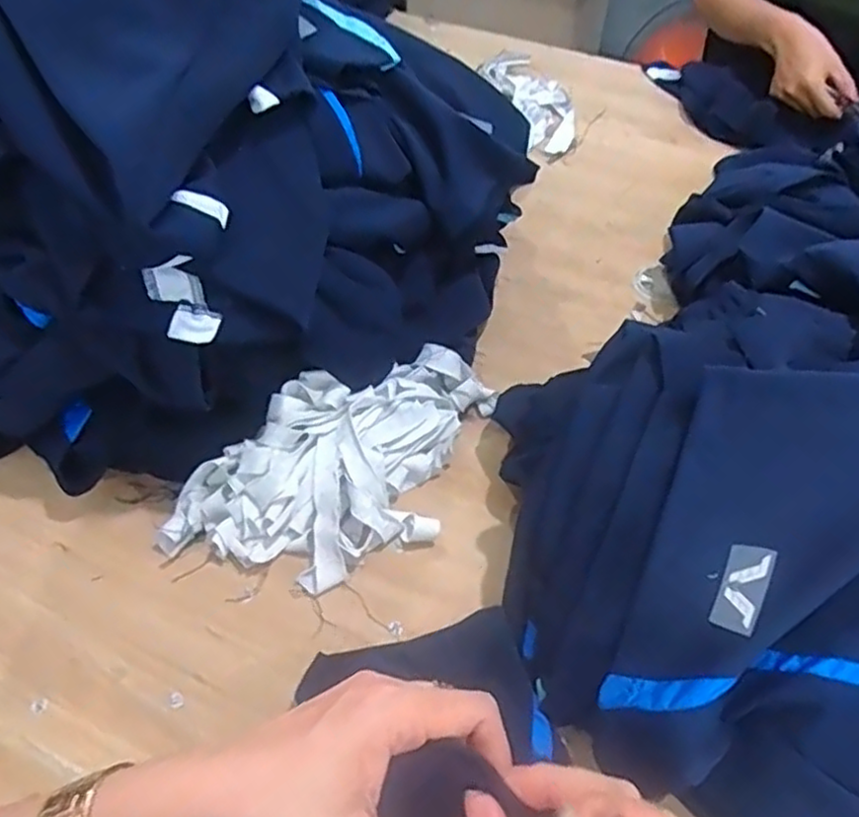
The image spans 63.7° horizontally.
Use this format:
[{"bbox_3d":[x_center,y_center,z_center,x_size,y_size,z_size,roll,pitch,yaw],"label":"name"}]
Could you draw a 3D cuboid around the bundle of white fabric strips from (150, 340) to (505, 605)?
[{"bbox_3d":[-0.070,0.049,0.577,0.294,0.059,0.153,-22,56,-17],"label":"bundle of white fabric strips"}]

